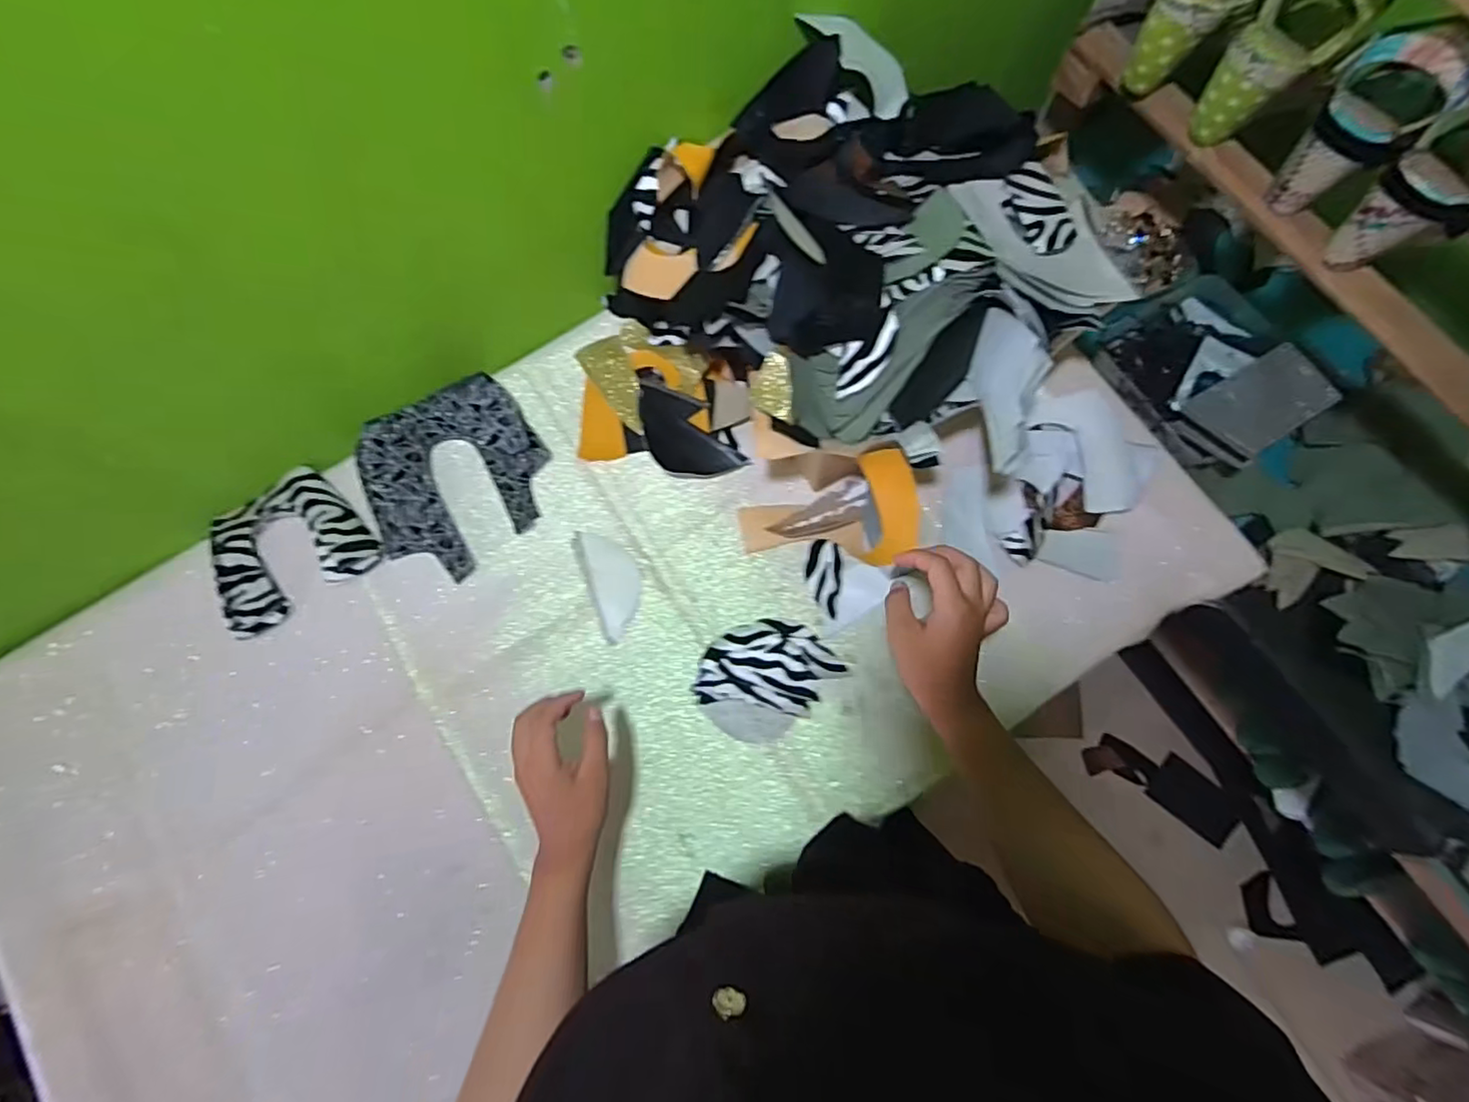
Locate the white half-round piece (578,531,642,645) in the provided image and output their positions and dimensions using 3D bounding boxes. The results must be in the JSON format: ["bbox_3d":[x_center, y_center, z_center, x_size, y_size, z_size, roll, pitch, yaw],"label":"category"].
[{"bbox_3d":[-0.122,0.032,0.645,0.050,0.009,0.113,-16,76,-4],"label":"white half-round piece"}]

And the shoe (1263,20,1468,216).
[{"bbox_3d":[0.529,-0.362,0.531,0.080,0.128,0.092,40,79,10],"label":"shoe"}]

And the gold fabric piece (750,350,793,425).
[{"bbox_3d":[0.032,-0.141,0.546,0.037,0.009,0.057,5,103,20],"label":"gold fabric piece"}]

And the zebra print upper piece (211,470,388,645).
[{"bbox_3d":[-0.462,-0.003,0.651,0.156,0.024,0.127,-32,77,-7],"label":"zebra print upper piece"}]

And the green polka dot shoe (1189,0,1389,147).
[{"bbox_3d":[0.460,-0.430,0.546,0.055,0.146,0.085,-20,74,-34],"label":"green polka dot shoe"}]

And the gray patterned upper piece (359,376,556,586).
[{"bbox_3d":[-0.293,-0.079,0.660,0.185,0.033,0.179,-32,77,-7],"label":"gray patterned upper piece"}]

